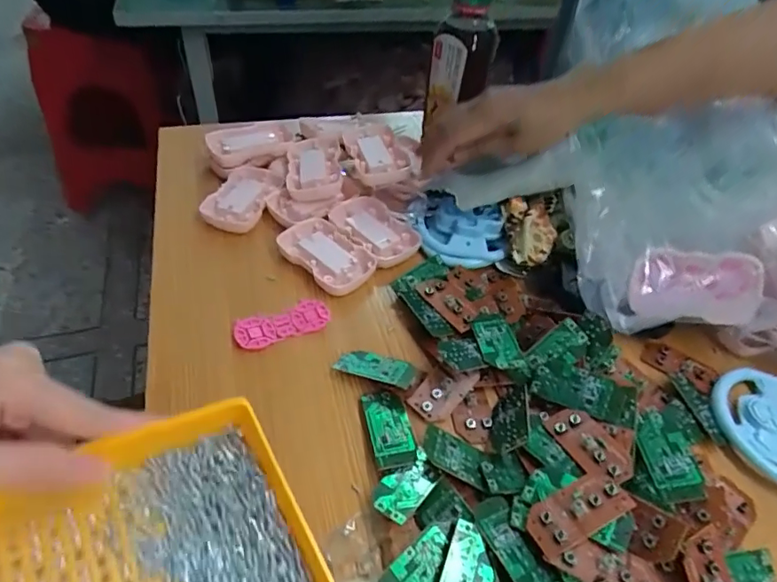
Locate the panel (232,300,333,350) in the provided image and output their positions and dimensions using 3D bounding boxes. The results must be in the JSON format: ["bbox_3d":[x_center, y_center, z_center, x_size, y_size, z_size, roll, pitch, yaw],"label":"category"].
[{"bbox_3d":[-0.084,0.026,0.408,0.076,0.011,0.029,-17,50,-20],"label":"panel"}]

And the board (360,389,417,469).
[{"bbox_3d":[0.000,0.092,0.346,0.030,0.007,0.059,-2,36,-12],"label":"board"}]

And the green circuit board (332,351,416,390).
[{"bbox_3d":[-0.009,0.057,0.377,0.058,0.007,0.024,12,39,17],"label":"green circuit board"}]

